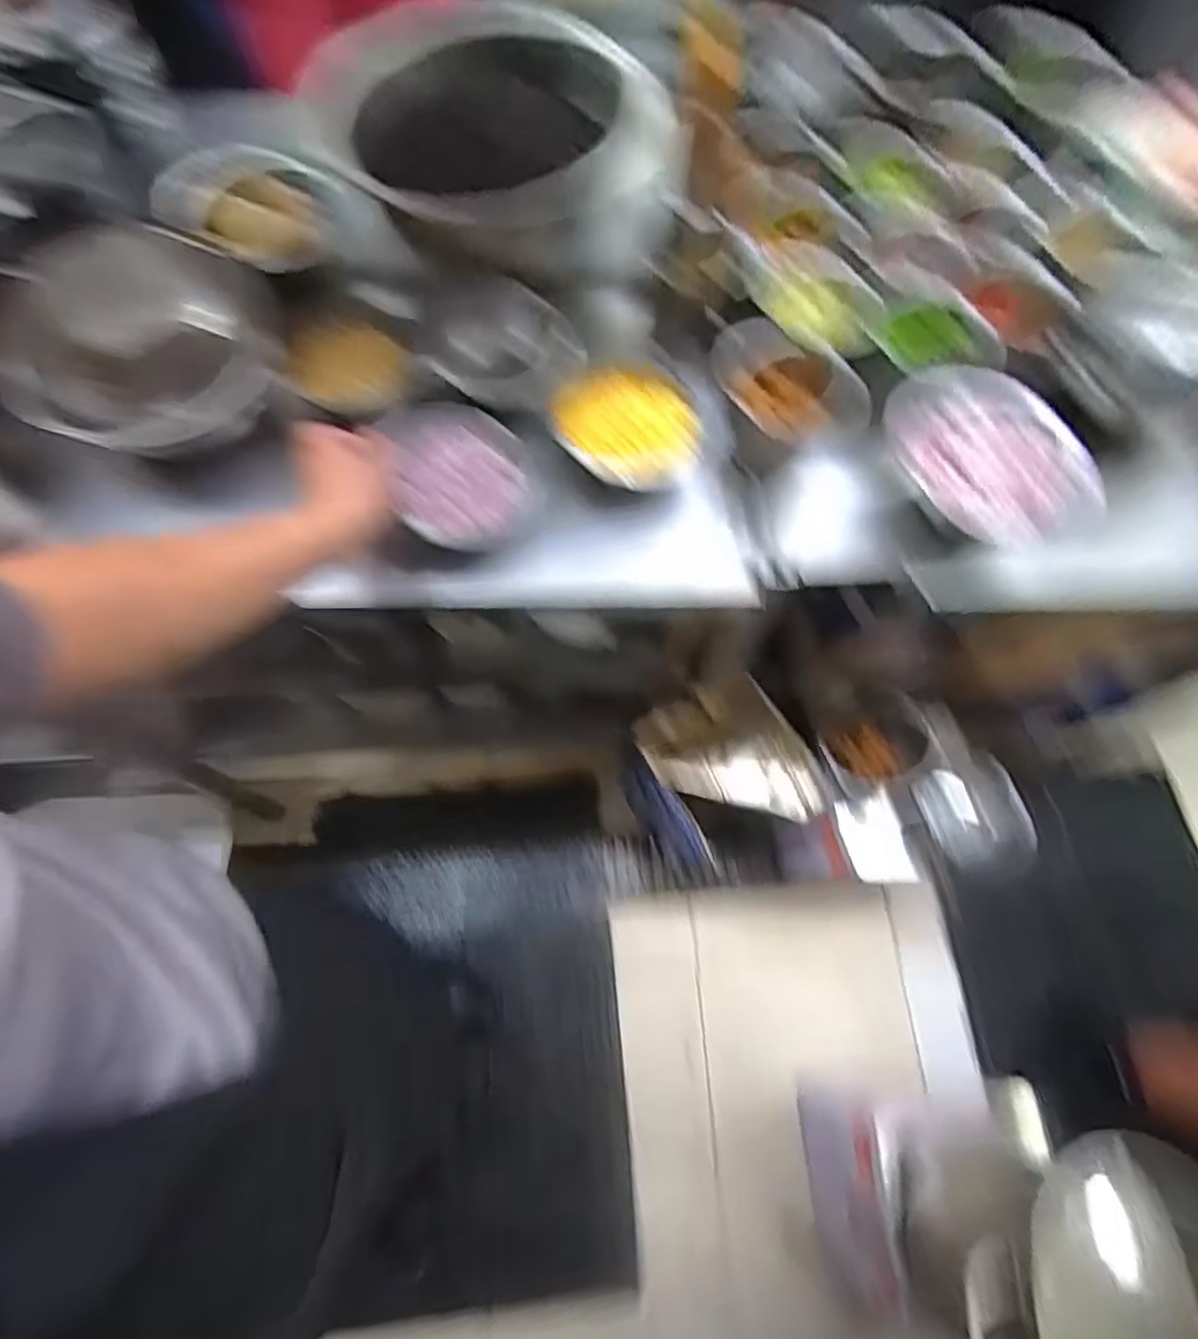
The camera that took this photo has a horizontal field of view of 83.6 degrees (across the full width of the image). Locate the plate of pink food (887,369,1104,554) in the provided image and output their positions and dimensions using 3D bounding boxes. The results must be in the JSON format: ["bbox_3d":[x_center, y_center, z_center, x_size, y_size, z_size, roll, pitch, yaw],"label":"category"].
[{"bbox_3d":[0.413,-0.217,0.678,0.220,0.048,0.186,-6,68,-5],"label":"plate of pink food"}]

